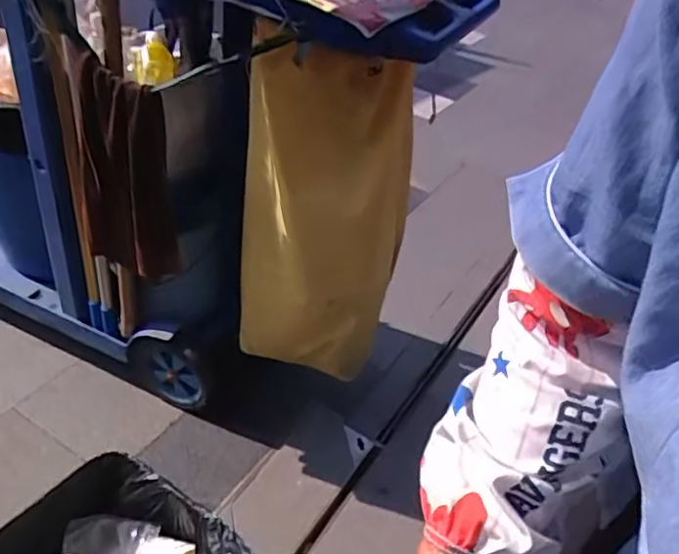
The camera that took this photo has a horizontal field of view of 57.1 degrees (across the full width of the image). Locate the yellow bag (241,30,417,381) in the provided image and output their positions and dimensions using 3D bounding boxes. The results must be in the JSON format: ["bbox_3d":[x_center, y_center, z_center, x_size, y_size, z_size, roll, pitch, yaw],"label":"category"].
[{"bbox_3d":[-0.027,-0.094,1.074,0.259,0.644,0.232,11,37,4],"label":"yellow bag"}]

